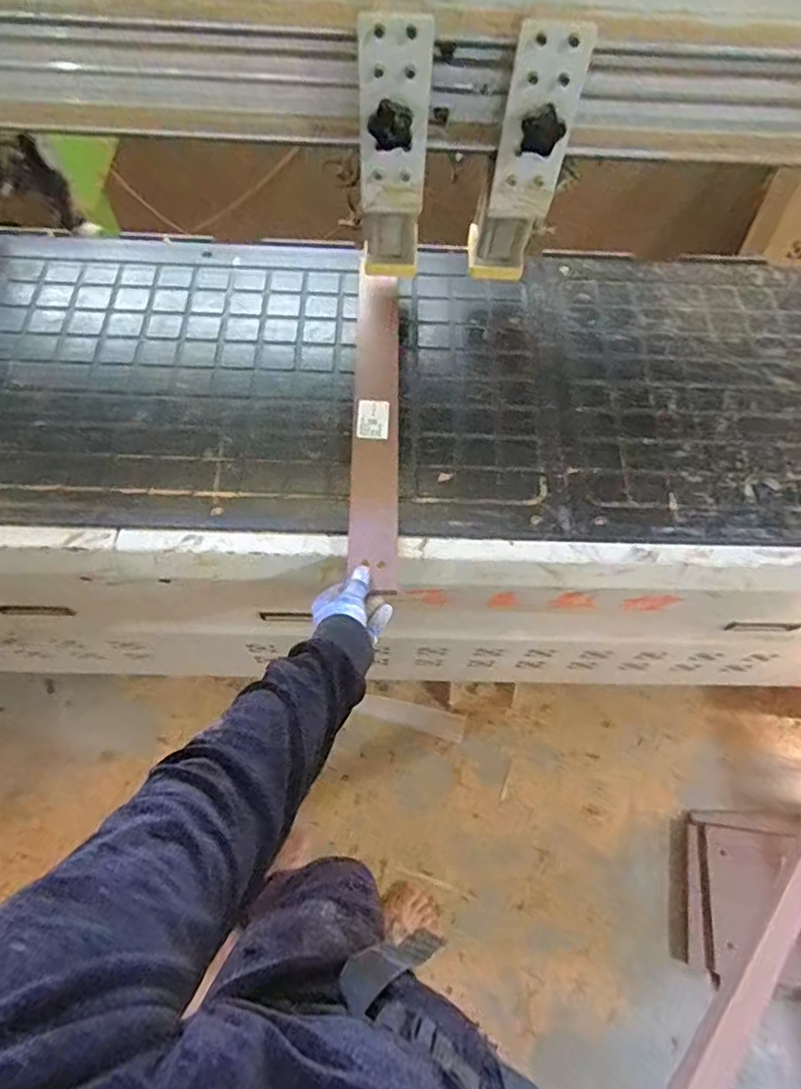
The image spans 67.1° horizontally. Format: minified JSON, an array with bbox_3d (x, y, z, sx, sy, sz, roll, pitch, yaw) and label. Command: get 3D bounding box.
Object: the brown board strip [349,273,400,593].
[{"bbox_3d":[-0.031,-0.178,0.833,0.059,0.015,0.518,5,64,-10],"label":"brown board strip"}]

